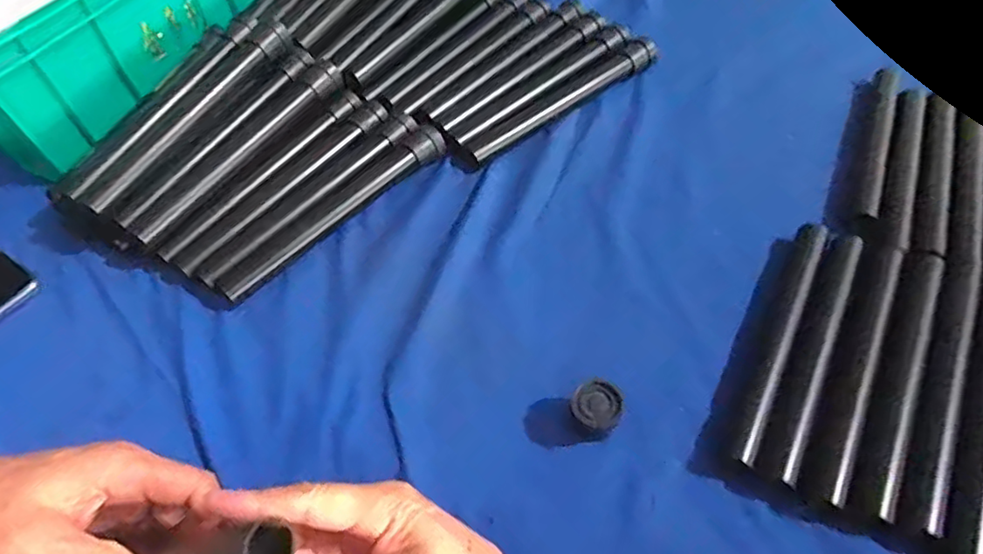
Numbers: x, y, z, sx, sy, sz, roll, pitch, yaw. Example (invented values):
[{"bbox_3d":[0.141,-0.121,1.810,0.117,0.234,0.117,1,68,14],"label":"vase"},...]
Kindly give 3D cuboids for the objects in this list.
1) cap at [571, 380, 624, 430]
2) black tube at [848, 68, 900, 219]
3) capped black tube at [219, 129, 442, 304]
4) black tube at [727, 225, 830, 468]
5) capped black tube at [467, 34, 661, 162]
[{"bbox_3d":[0.071,0.092,0.392,0.033,0.034,0.031,-2,54,3],"label":"cap"},{"bbox_3d":[0.349,-0.129,0.522,0.022,0.020,0.196,19,58,17],"label":"black tube"},{"bbox_3d":[-0.138,-0.063,0.521,0.238,0.032,0.026,-40,61,-22],"label":"capped black tube"},{"bbox_3d":[0.212,0.039,0.423,0.021,0.016,0.214,24,59,20],"label":"black tube"},{"bbox_3d":[0.077,-0.184,0.590,0.237,0.028,0.026,-33,58,-19],"label":"capped black tube"}]

